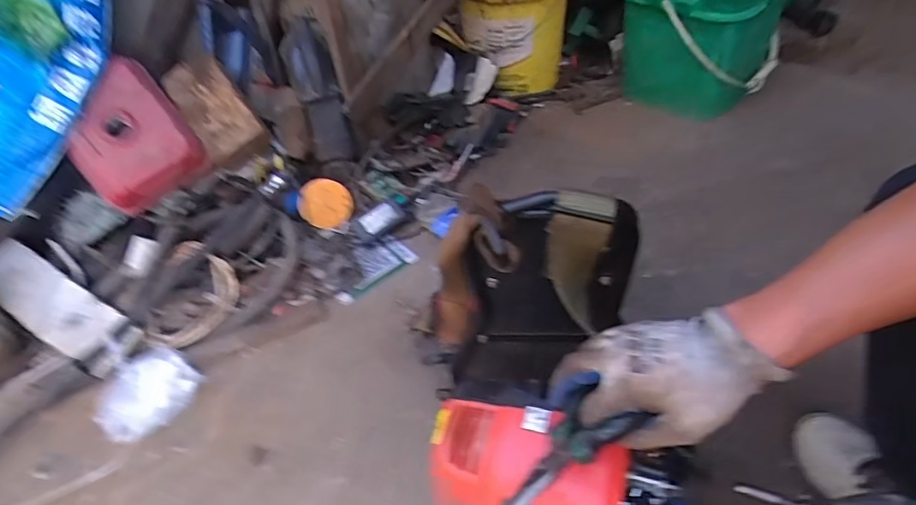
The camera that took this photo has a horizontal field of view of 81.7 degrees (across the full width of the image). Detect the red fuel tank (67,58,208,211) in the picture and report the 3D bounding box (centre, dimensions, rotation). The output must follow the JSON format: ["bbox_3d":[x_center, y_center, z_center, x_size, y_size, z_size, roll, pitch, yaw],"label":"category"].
[{"bbox_3d":[-0.583,-0.203,0.942,0.191,0.224,0.067,-39,9,-18],"label":"red fuel tank"}]

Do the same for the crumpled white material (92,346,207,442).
[{"bbox_3d":[-0.472,0.216,0.804,0.094,0.079,0.139,26,52,29],"label":"crumpled white material"}]

